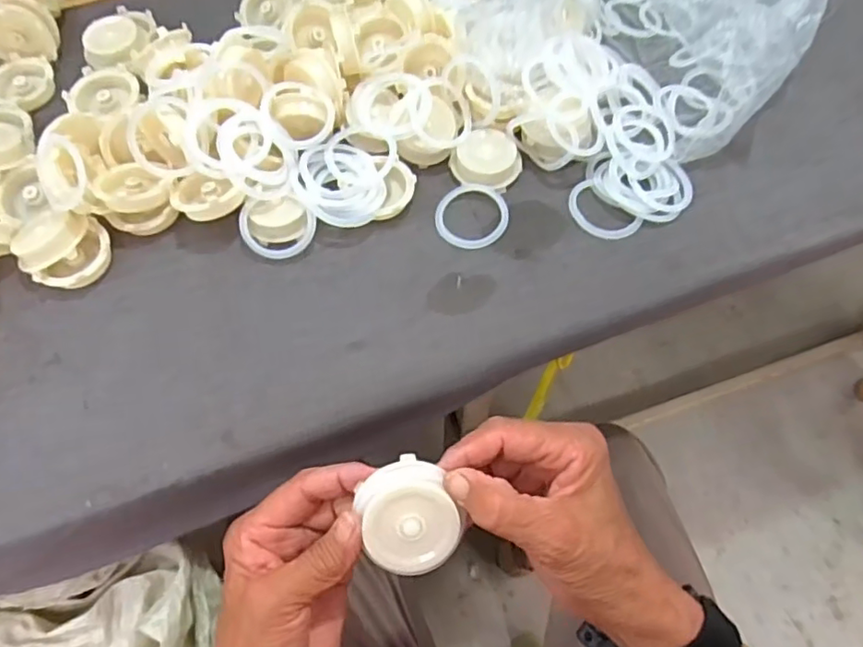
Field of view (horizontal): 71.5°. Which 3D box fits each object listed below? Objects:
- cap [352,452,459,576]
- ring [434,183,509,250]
[{"bbox_3d":[-0.012,0.098,0.307,0.045,0.021,0.057,-19,96,-4],"label":"cap"},{"bbox_3d":[0.032,-0.087,0.478,0.058,0.008,0.058,0,64,0],"label":"ring"}]

